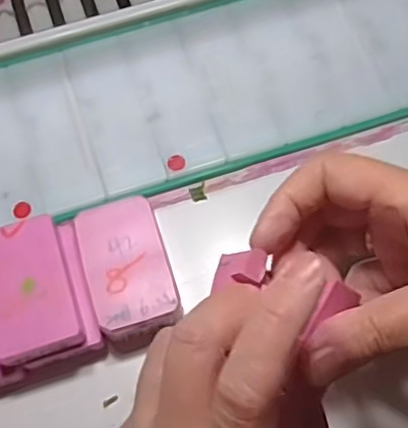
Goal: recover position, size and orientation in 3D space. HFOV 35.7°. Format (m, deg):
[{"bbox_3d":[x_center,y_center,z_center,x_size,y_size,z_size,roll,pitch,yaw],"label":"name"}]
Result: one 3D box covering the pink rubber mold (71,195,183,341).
[{"bbox_3d":[-0.041,0.032,0.346,0.043,0.023,0.075,-16,69,-6],"label":"pink rubber mold"}]

